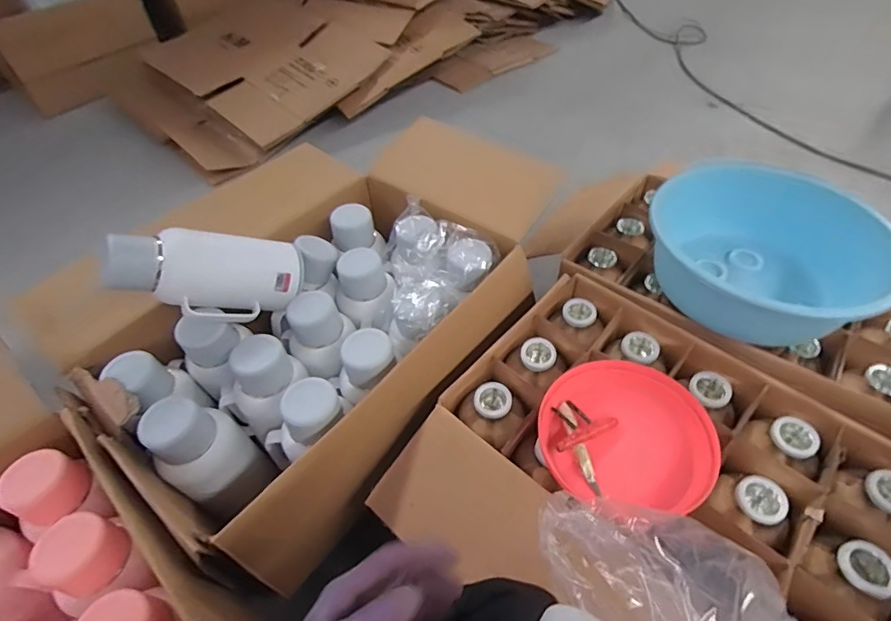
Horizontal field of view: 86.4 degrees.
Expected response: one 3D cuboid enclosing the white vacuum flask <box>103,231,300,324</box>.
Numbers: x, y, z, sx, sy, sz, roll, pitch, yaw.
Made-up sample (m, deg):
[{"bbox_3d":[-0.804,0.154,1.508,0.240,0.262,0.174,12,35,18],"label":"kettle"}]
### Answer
[{"bbox_3d":[-0.404,-0.062,0.813,0.306,0.133,0.121,4,46,-24],"label":"white vacuum flask"}]

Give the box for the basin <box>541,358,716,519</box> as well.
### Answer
[{"bbox_3d":[0.253,0.174,0.686,0.230,0.068,0.194,7,51,10],"label":"basin"}]

